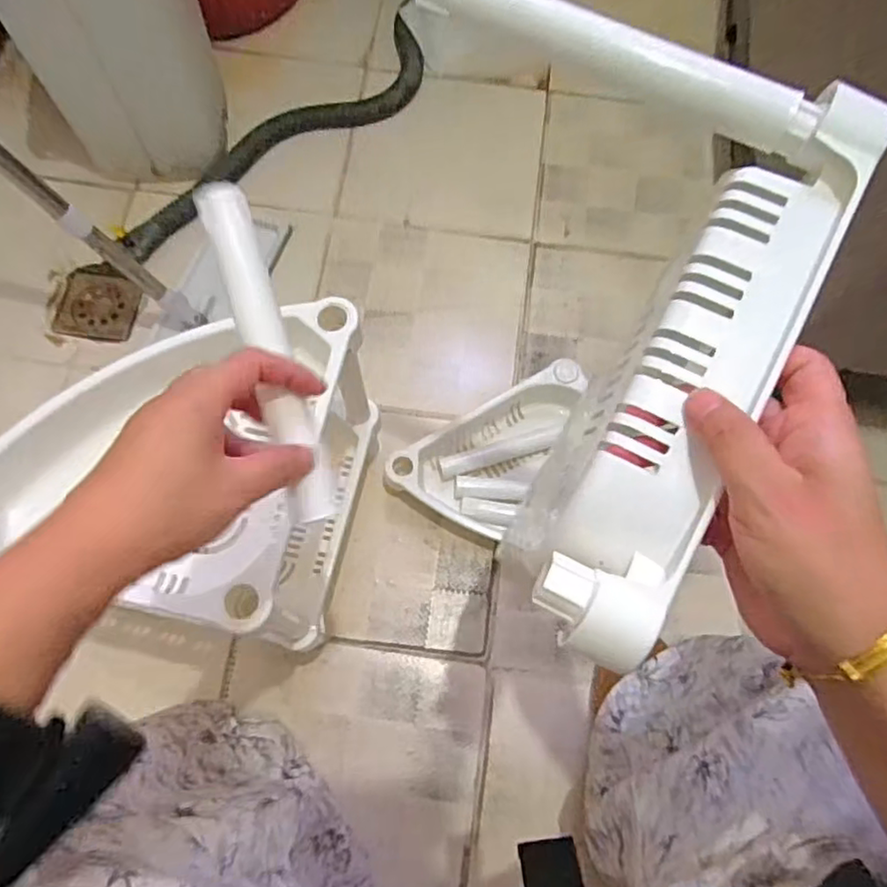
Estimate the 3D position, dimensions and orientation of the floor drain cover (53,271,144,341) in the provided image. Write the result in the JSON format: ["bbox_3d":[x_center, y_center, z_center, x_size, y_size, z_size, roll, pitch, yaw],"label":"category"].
[{"bbox_3d":[-0.485,-0.195,0.947,0.104,0.006,0.104,6,65,-6],"label":"floor drain cover"}]

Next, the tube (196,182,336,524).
[{"bbox_3d":[-0.097,-0.049,0.374,0.025,0.020,0.189,-17,91,-7],"label":"tube"}]

